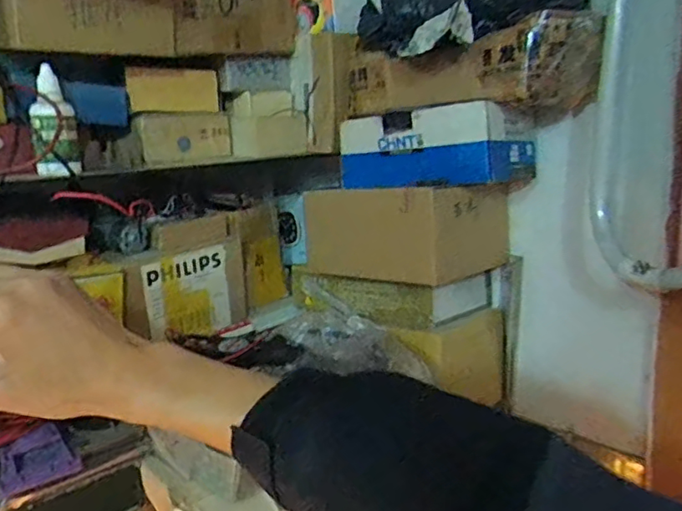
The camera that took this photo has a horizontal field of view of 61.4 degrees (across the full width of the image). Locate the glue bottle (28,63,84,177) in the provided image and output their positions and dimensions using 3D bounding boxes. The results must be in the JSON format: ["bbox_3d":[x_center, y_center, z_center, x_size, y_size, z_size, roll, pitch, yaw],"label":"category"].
[{"bbox_3d":[-0.247,-0.113,0.494,0.038,0.085,0.035,-7,14,-24],"label":"glue bottle"}]

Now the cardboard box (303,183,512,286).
[{"bbox_3d":[0.072,-0.032,0.638,0.183,0.093,0.148,8,16,37],"label":"cardboard box"}]

